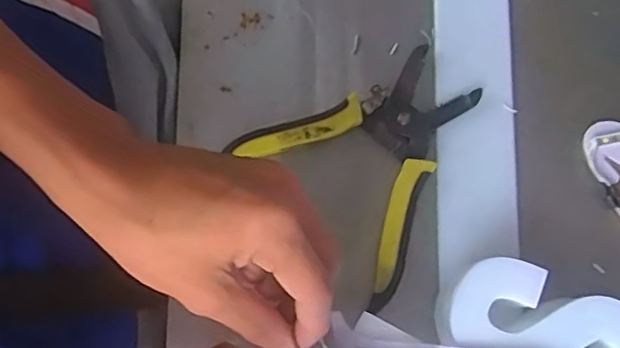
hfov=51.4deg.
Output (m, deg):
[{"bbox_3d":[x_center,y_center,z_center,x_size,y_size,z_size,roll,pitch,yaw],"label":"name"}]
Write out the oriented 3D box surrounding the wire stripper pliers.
[{"bbox_3d":[0.047,-0.010,0.399,0.136,0.015,0.128,-39,78,-8],"label":"wire stripper pliers"}]

